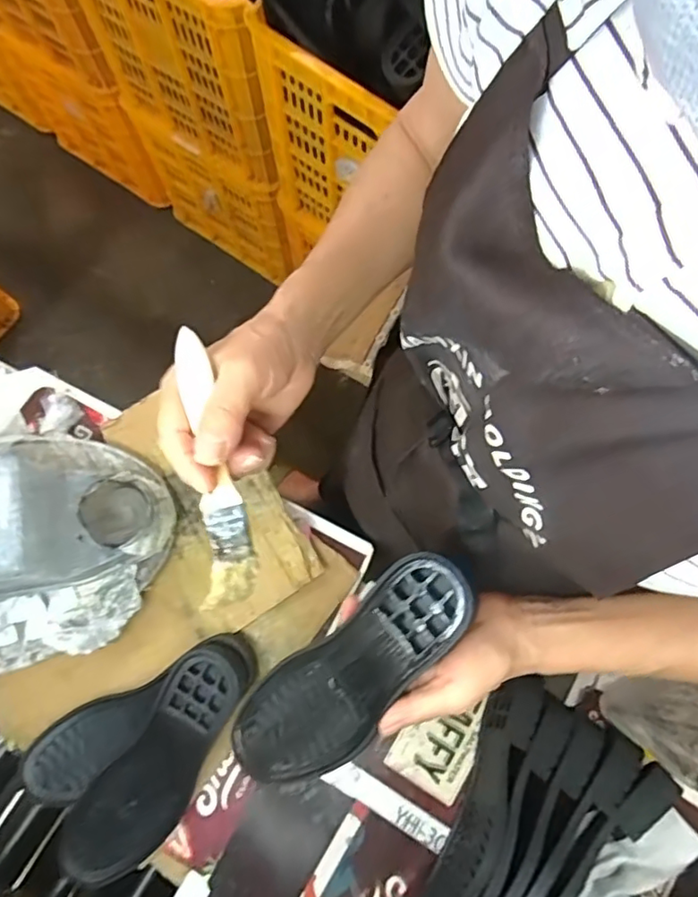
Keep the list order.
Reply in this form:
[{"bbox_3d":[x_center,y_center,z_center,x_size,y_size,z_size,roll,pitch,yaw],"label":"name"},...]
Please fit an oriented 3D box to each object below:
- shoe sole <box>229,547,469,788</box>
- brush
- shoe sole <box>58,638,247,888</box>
[{"bbox_3d":[0.002,0.158,0.409,0.074,0.030,0.219,46,108,13],"label":"shoe sole"},{"bbox_3d":[-0.077,0.008,0.313,0.028,0.008,0.148,-14,83,-3],"label":"brush"},{"bbox_3d":[-0.165,0.274,0.505,0.081,0.038,0.230,33,93,10],"label":"shoe sole"}]

